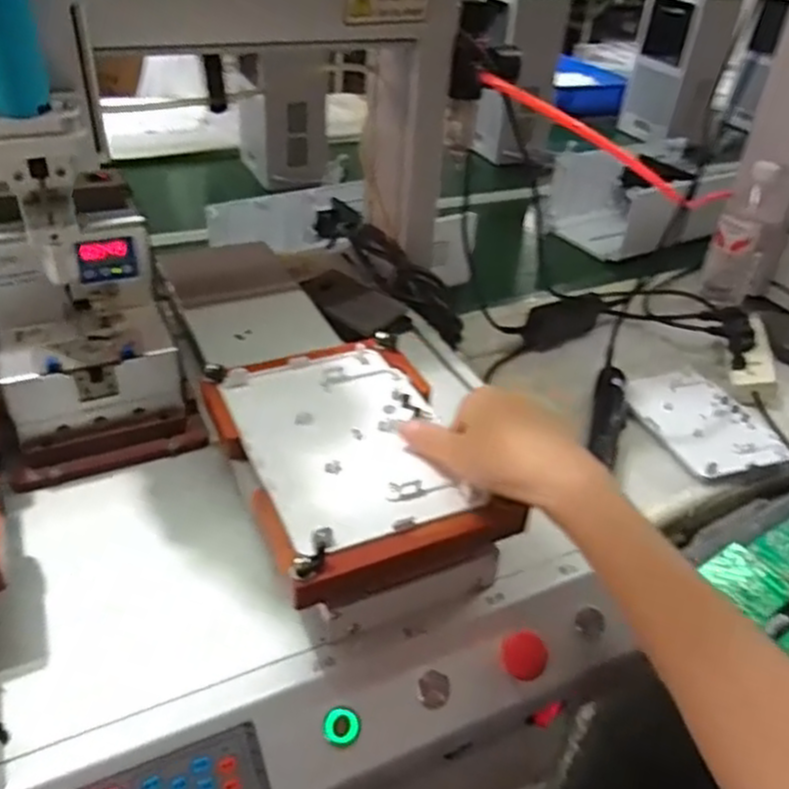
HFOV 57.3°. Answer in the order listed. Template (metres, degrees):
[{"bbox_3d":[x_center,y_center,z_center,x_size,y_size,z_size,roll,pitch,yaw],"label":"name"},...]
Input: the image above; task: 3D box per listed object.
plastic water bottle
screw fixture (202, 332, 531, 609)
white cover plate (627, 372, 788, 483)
[{"bbox_3d":[0.502,-0.235,1.041,0.073,0.184,0.066,20,39,21],"label":"plastic water bottle"},{"bbox_3d":[-0.028,0.039,0.498,0.153,0.030,0.208,-14,40,-23],"label":"screw fixture"},{"bbox_3d":[0.372,0.033,0.877,0.137,0.013,0.190,-11,39,-20],"label":"white cover plate"}]

